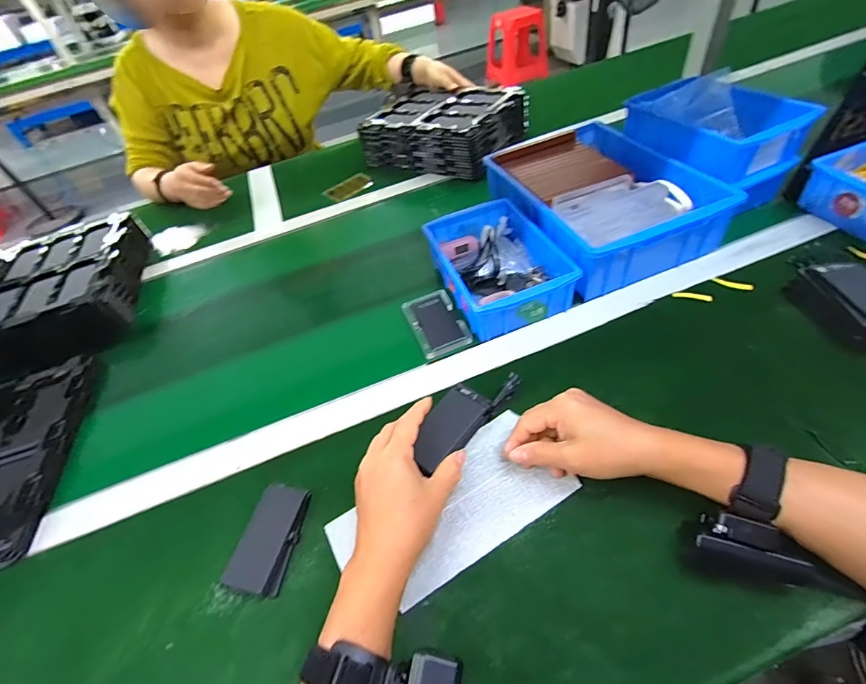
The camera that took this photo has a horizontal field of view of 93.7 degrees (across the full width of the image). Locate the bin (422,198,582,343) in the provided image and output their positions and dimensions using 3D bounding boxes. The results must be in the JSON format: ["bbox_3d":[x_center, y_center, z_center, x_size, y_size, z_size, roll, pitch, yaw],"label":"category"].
[{"bbox_3d":[0.082,-0.105,0.537,0.136,0.056,0.202,-21,48,-7],"label":"bin"}]

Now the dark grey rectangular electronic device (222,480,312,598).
[{"bbox_3d":[-0.147,0.179,0.371,0.049,0.021,0.090,4,50,15],"label":"dark grey rectangular electronic device"}]

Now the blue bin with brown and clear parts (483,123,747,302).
[{"bbox_3d":[0.228,-0.213,0.592,0.219,0.083,0.321,-20,48,-6],"label":"blue bin with brown and clear parts"}]

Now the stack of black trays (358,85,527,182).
[{"bbox_3d":[0.019,-0.454,0.853,0.291,0.102,0.233,17,54,25],"label":"stack of black trays"}]

